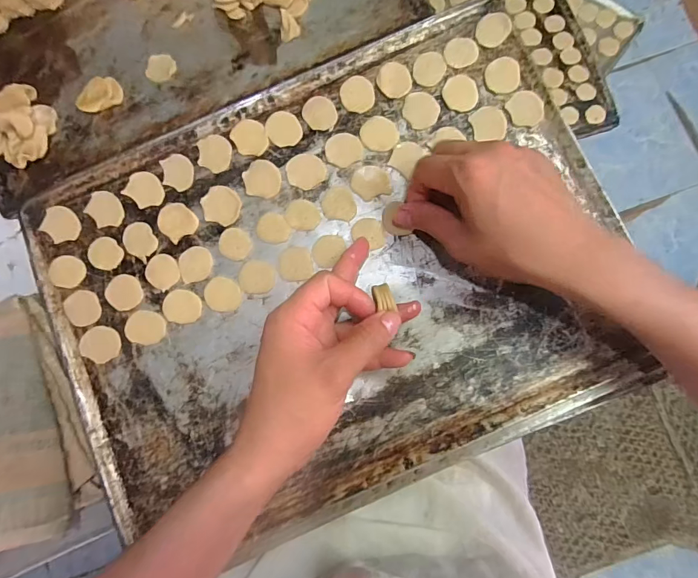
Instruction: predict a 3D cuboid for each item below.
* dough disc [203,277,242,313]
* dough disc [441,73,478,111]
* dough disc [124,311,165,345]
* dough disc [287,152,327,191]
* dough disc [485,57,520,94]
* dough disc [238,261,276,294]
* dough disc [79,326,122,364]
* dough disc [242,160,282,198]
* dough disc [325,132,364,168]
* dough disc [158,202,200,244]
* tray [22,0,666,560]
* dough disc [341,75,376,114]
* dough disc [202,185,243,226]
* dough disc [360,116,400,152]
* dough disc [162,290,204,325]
[{"bbox_3d":[-0.105,0.004,0.347,0.031,0.004,0.028,19,83,4],"label":"dough disc"},{"bbox_3d":[0.095,-0.168,0.357,0.028,0.004,0.032,-13,82,0],"label":"dough disc"},{"bbox_3d":[-0.169,0.032,0.345,0.032,0.004,0.027,11,83,3],"label":"dough disc"},{"bbox_3d":[-0.037,-0.101,0.356,0.033,0.004,0.030,0,82,2],"label":"dough disc"},{"bbox_3d":[0.131,-0.182,0.355,0.028,0.005,0.030,1,82,2],"label":"dough disc"},{"bbox_3d":[-0.077,-0.010,0.347,0.030,0.004,0.027,-1,82,1],"label":"dough disc"},{"bbox_3d":[-0.204,0.045,0.342,0.033,0.004,0.029,20,83,4],"label":"dough disc"},{"bbox_3d":[-0.075,-0.095,0.357,0.032,0.004,0.033,-4,82,1],"label":"dough disc"},{"bbox_3d":[-0.004,-0.120,0.356,0.031,0.004,0.029,0,82,2],"label":"dough disc"},{"bbox_3d":[-0.148,-0.058,0.356,0.035,0.004,0.030,41,85,6],"label":"dough disc"},{"bbox_3d":[-0.011,-0.005,0.343,0.438,0.018,0.338,-23,82,-2],"label":"tray"},{"bbox_3d":[0.007,-0.169,0.362,0.028,0.004,0.032,-15,82,0],"label":"dough disc"},{"bbox_3d":[-0.109,-0.072,0.357,0.033,0.004,0.032,0,82,2],"label":"dough disc"},{"bbox_3d":[0.026,-0.133,0.357,0.032,0.004,0.031,0,82,2],"label":"dough disc"},{"bbox_3d":[-0.139,0.014,0.347,0.032,0.004,0.028,-2,82,1],"label":"dough disc"}]

